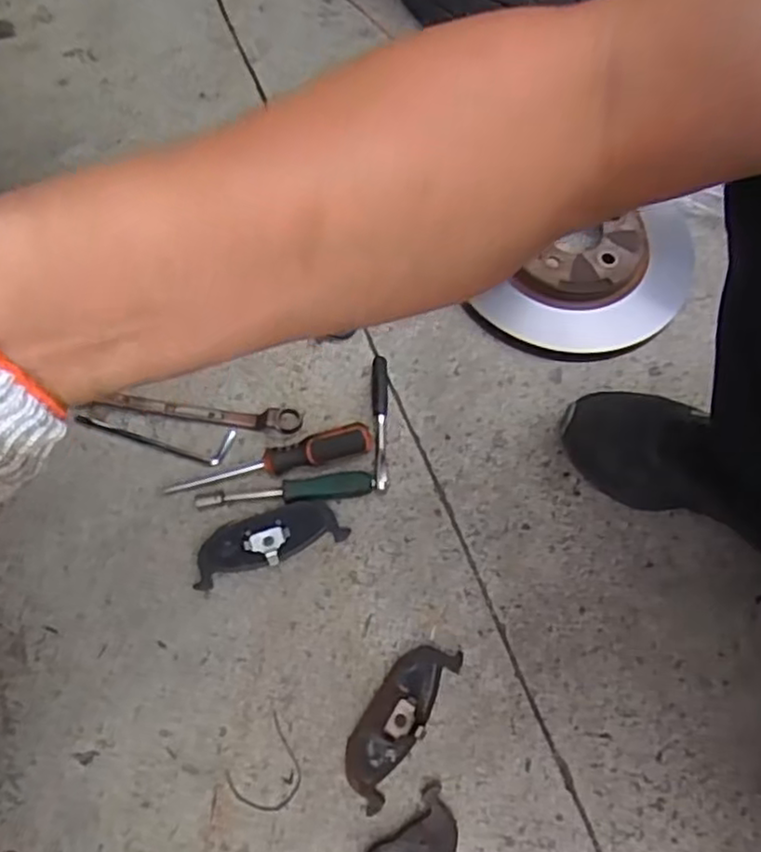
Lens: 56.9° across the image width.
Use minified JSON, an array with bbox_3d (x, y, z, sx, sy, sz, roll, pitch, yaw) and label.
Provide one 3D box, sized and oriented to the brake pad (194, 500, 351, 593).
[{"bbox_3d":[-0.103,0.102,0.640,0.135,0.018,0.049,-19,66,-10],"label":"brake pad"}]

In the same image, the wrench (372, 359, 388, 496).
[{"bbox_3d":[-0.001,-0.002,0.692,0.014,0.022,0.136,1,64,-1],"label":"wrench"}]

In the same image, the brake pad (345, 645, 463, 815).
[{"bbox_3d":[0.014,0.246,0.593,0.049,0.011,0.136,31,67,13],"label":"brake pad"}]

